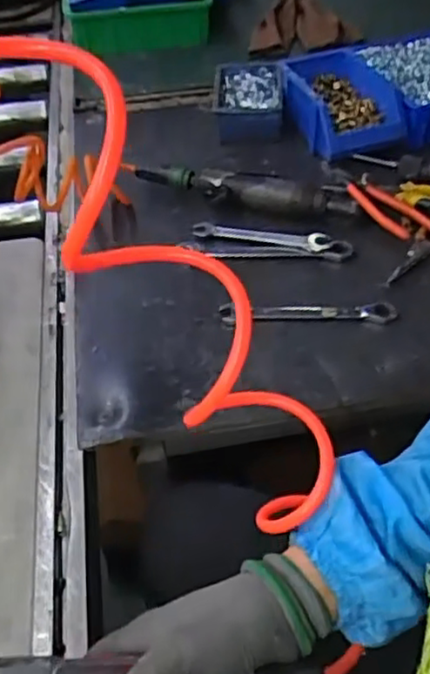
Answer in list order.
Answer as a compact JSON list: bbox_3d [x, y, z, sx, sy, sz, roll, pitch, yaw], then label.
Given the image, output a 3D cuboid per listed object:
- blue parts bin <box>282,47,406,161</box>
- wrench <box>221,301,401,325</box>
[{"bbox_3d":[0.168,-0.308,0.893,0.135,0.076,0.192,-6,46,-3],"label":"blue parts bin"},{"bbox_3d":[0.093,-0.024,0.669,0.171,0.015,0.022,0,46,3],"label":"wrench"}]

